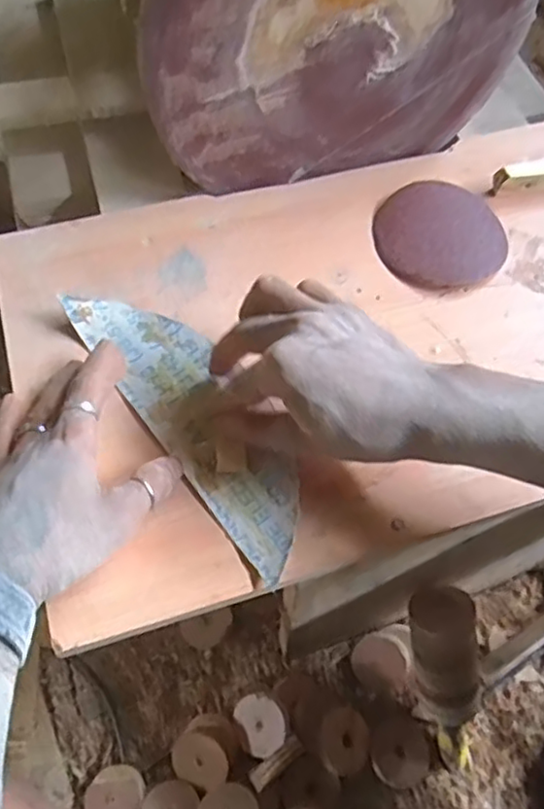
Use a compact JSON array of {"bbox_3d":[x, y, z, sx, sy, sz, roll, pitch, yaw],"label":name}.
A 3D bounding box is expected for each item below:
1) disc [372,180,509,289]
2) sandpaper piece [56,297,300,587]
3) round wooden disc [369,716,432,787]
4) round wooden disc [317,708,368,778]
[{"bbox_3d":[0.123,-0.125,0.475,0.093,0.008,0.096,-1,62,2],"label":"disc"},{"bbox_3d":[-0.047,0.003,0.397,0.060,0.015,0.216,-32,66,-15],"label":"sandpaper piece"},{"bbox_3d":[0.113,0.306,0.574,0.053,0.008,0.052,-1,62,2],"label":"round wooden disc"},{"bbox_3d":[0.064,0.295,0.571,0.046,0.008,0.051,19,63,-12],"label":"round wooden disc"}]

